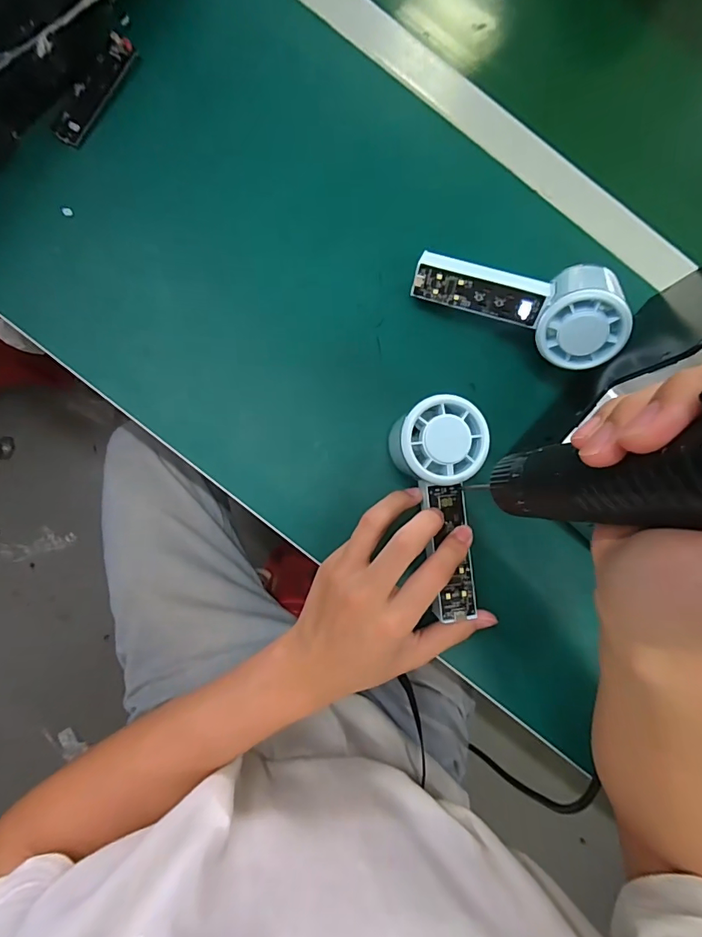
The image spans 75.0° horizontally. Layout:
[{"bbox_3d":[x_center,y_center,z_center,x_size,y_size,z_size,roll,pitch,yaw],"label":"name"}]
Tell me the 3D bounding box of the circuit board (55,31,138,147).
[{"bbox_3d":[-0.196,-0.291,0.351,0.023,0.006,0.092,26,84,-3],"label":"circuit board"}]

